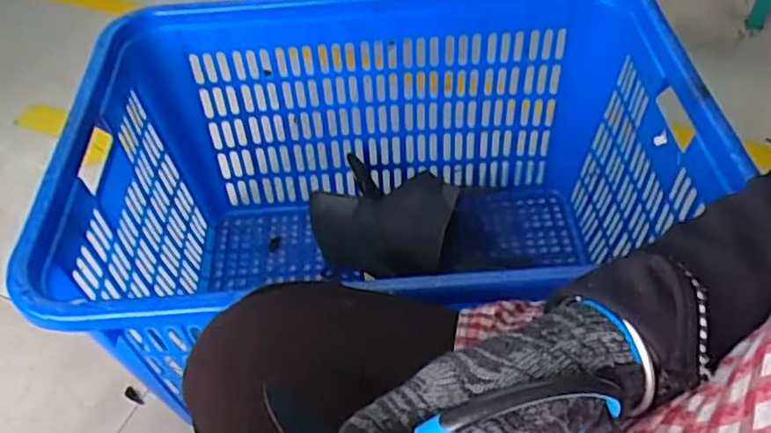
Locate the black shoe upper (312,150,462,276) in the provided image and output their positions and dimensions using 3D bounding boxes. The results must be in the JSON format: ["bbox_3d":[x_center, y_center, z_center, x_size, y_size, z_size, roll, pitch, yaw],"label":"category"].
[{"bbox_3d":[-0.007,0.001,0.946,0.197,0.025,0.161,14,75,8],"label":"black shoe upper"}]

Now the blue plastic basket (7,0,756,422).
[{"bbox_3d":[0.006,0.004,0.881,0.701,0.399,0.486,-5,50,-2],"label":"blue plastic basket"}]

